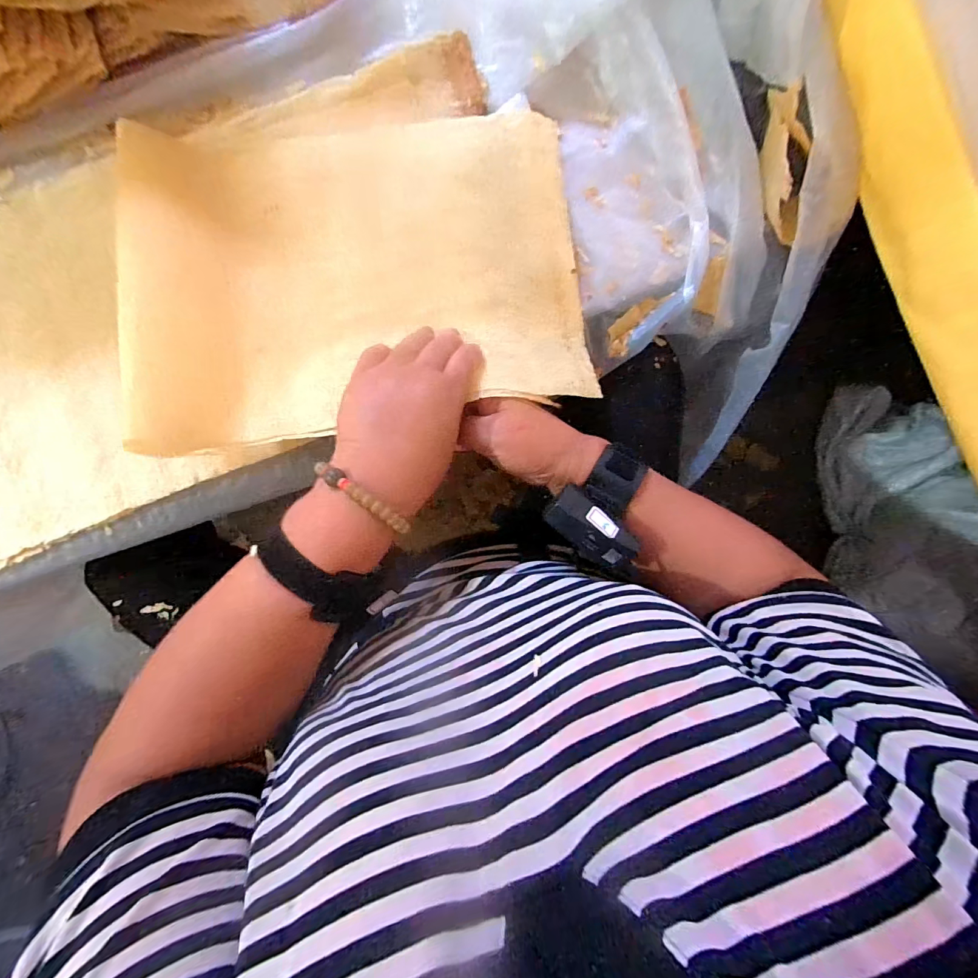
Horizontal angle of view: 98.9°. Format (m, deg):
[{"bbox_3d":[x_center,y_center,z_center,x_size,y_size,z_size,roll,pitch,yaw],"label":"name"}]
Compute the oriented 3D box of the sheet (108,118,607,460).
[{"bbox_3d":[-0.099,-0.177,0.336,0.347,0.053,0.259,-10,88,-4],"label":"sheet"}]

